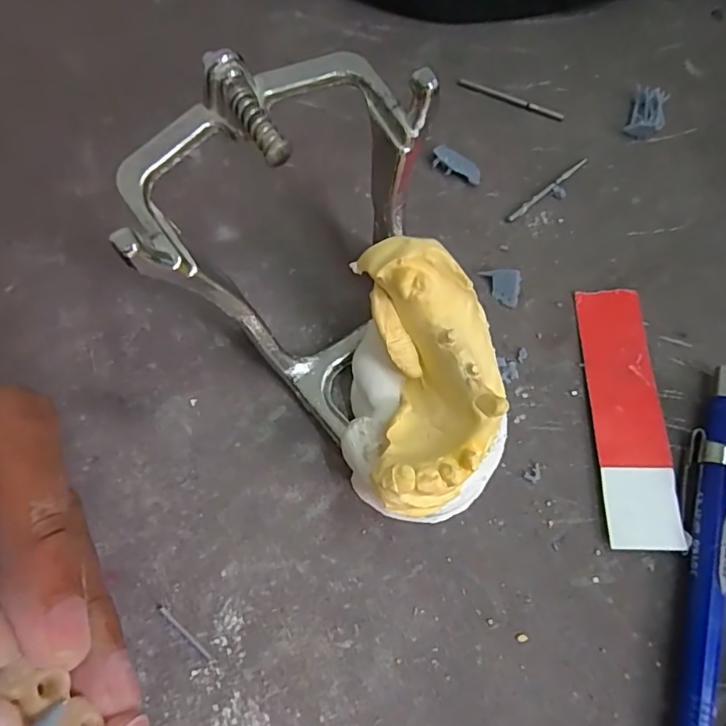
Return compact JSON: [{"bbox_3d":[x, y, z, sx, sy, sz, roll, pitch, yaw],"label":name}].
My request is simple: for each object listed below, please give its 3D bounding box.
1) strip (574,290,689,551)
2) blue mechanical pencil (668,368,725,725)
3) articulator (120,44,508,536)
[{"bbox_3d":[0.083,0.014,0.167,0.022,0.004,0.083,1,69,1],"label":"strip"},{"bbox_3d":[0.091,0.063,0.145,0.010,0.010,0.132,17,70,7],"label":"blue mechanical pencil"},{"bbox_3d":[0.001,-0.021,0.147,0.111,0.067,0.080,38,74,14],"label":"articulator"}]

